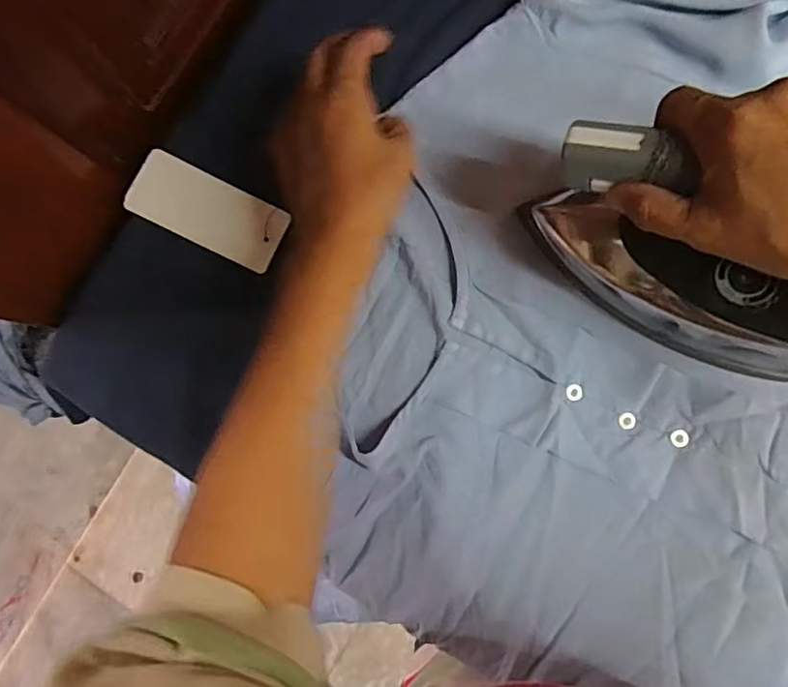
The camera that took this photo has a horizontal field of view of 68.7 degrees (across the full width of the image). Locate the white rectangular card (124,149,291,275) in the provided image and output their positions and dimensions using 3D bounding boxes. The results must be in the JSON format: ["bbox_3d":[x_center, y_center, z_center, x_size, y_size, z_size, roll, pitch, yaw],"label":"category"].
[{"bbox_3d":[-0.130,-0.093,0.401,0.118,0.007,0.049,27,88,9],"label":"white rectangular card"}]

